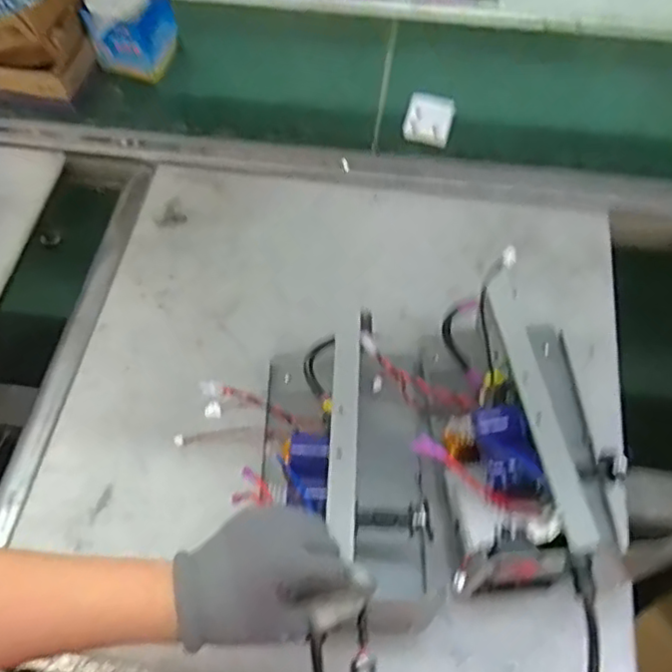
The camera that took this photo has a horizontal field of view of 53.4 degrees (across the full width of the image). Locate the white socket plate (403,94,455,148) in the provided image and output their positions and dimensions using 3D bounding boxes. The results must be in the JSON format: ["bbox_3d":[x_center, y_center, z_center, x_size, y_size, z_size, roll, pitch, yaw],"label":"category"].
[{"bbox_3d":[0.128,-0.299,0.917,0.063,0.009,0.088,13,61,9],"label":"white socket plate"}]

